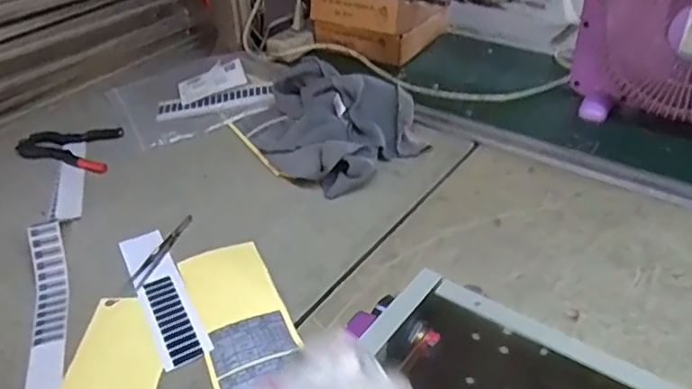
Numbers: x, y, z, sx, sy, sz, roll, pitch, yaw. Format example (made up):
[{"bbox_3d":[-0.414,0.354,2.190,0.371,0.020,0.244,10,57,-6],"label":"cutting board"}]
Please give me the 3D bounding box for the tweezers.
[{"bbox_3d":[-0.201,0.059,0.642,0.020,0.007,0.121,7,36,11],"label":"tweezers"}]

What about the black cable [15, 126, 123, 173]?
[{"bbox_3d":[-0.384,-0.061,0.817,0.131,0.019,0.099,-1,35,0],"label":"black cable"}]

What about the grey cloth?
[{"bbox_3d":[-0.019,-0.107,0.802,0.209,0.072,0.231,-29,44,-34],"label":"grey cloth"}]

